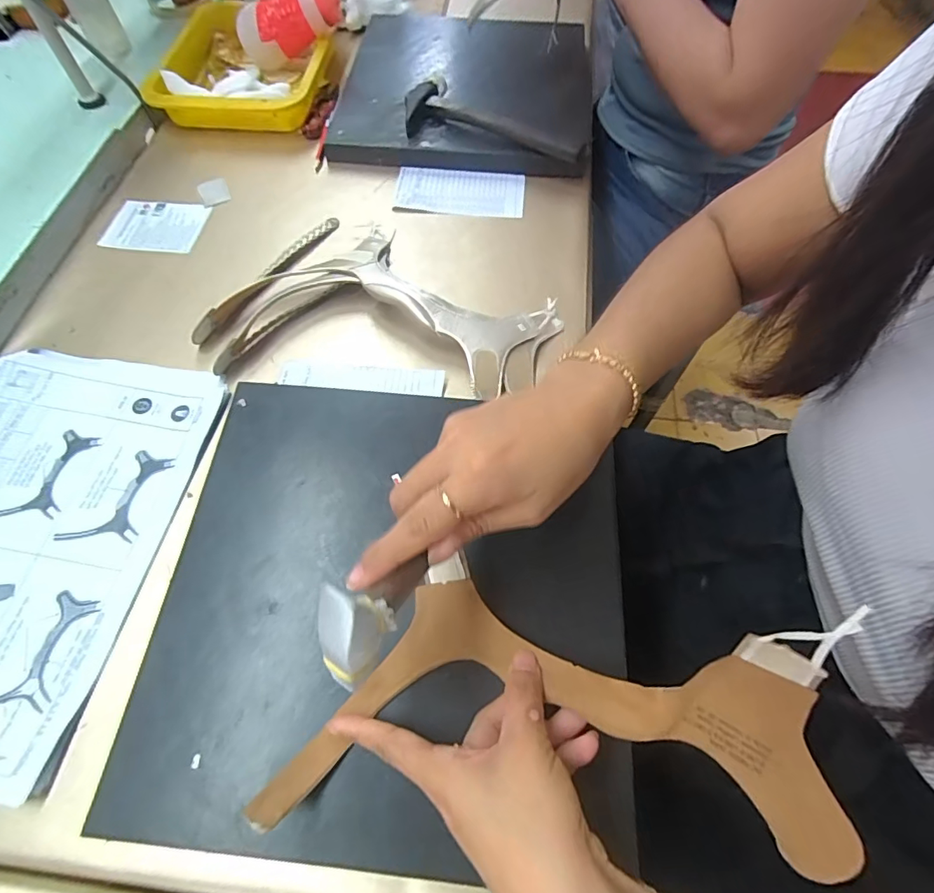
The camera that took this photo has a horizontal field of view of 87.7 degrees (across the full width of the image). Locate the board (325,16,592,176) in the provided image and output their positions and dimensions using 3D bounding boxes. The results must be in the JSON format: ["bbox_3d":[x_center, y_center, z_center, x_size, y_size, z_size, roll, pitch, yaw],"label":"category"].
[{"bbox_3d":[0.001,-0.455,0.615,0.322,0.046,0.317,6,62,3],"label":"board"}]

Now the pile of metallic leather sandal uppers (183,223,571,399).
[{"bbox_3d":[-0.073,-0.141,0.453,0.311,0.032,0.194,9,63,5],"label":"pile of metallic leather sandal uppers"}]

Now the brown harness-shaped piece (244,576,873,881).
[{"bbox_3d":[0.026,0.129,0.247,0.274,0.076,0.128,-13,60,23],"label":"brown harness-shaped piece"}]

